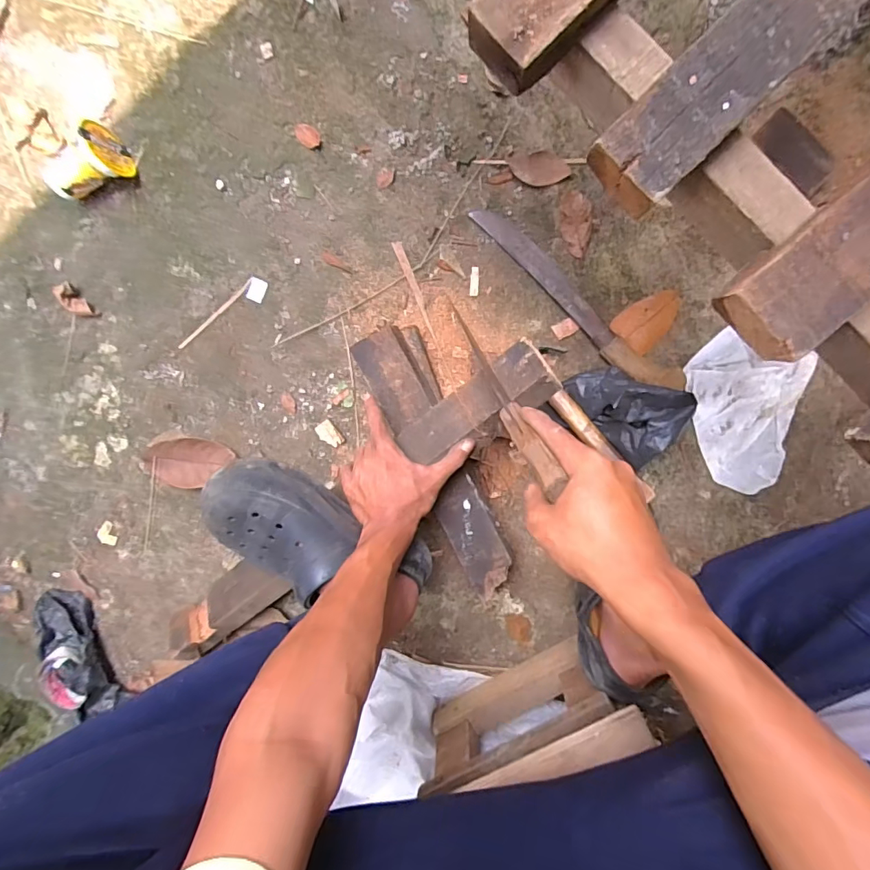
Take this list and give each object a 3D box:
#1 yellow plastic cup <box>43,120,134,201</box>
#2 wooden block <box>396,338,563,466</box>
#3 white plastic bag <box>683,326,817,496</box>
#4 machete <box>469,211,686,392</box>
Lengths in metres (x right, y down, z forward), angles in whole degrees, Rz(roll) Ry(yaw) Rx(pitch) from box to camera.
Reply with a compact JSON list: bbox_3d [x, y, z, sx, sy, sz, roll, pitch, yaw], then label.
[{"bbox_3d":[-0.467,-0.354,0.638,0.116,0.063,0.067,-28,94,7],"label":"yellow plastic cup"},{"bbox_3d":[0.045,-0.026,0.541,0.182,0.031,0.069,-35,51,20],"label":"wooden block"},{"bbox_3d":[0.407,-0.028,0.651,0.149,0.007,0.196,11,98,3],"label":"white plastic bag"},{"bbox_3d":[0.184,-0.174,0.637,0.349,0.029,0.046,42,98,-2],"label":"machete"}]

